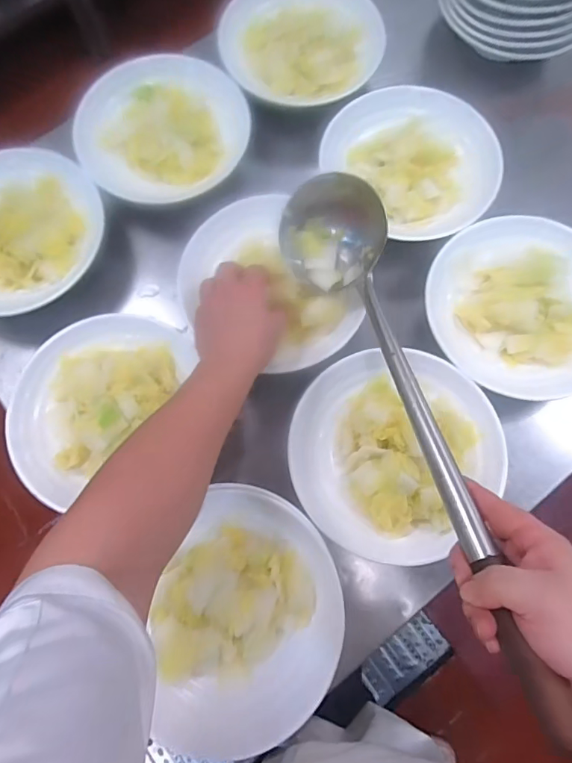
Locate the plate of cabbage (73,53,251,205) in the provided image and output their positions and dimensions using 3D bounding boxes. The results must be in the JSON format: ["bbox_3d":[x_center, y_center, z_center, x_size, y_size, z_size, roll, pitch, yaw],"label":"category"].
[{"bbox_3d":[-0.158,-0.325,0.607,0.213,0.036,0.190,-34,98,-4],"label":"plate of cabbage"}]

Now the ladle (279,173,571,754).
[{"bbox_3d":[0.088,0.015,0.412,0.093,0.085,0.489,-12,61,-3],"label":"ladle"}]

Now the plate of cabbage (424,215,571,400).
[{"bbox_3d":[0.276,-0.084,0.554,0.231,0.070,0.182,19,74,6],"label":"plate of cabbage"}]

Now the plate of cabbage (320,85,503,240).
[{"bbox_3d":[0.159,-0.276,0.595,0.181,0.056,0.209,-39,76,-10],"label":"plate of cabbage"}]

